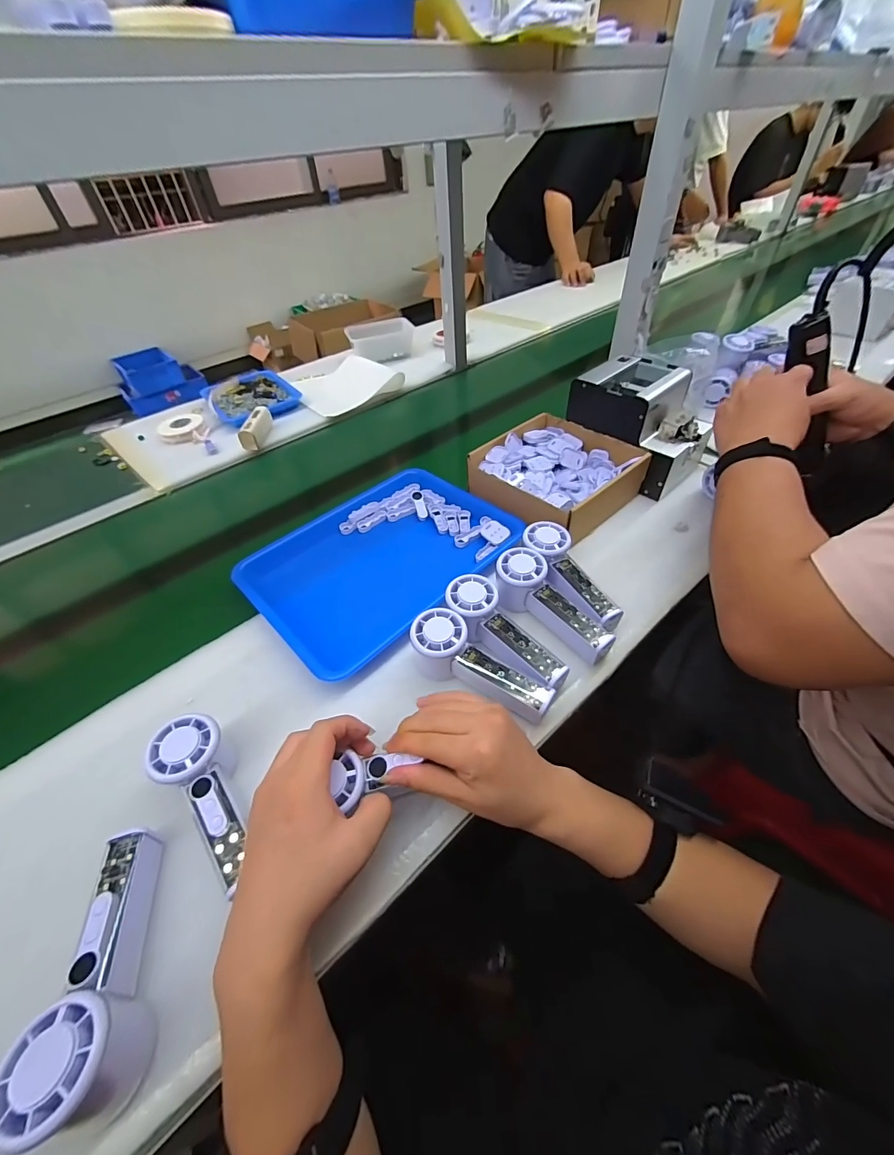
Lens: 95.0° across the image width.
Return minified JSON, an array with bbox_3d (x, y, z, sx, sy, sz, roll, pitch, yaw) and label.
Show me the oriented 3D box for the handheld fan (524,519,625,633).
[{"bbox_3d":[0.143,0.002,0.493,0.054,0.059,0.153,-18,48,-11],"label":"handheld fan"}]

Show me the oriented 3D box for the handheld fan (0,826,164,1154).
[{"bbox_3d":[-0.237,0.260,0.276,0.047,0.060,0.149,-20,49,-13],"label":"handheld fan"}]

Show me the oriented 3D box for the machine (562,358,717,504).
[{"bbox_3d":[0.304,-0.243,0.647,0.134,0.136,0.179,-35,54,-25],"label":"machine"}]

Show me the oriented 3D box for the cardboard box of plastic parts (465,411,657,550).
[{"bbox_3d":[0.159,-0.156,0.622,0.194,0.066,0.196,-35,54,-25],"label":"cardboard box of plastic parts"}]

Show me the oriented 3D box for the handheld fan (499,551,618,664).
[{"bbox_3d":[0.122,0.027,0.465,0.152,0.051,0.059,34,59,31],"label":"handheld fan"}]

